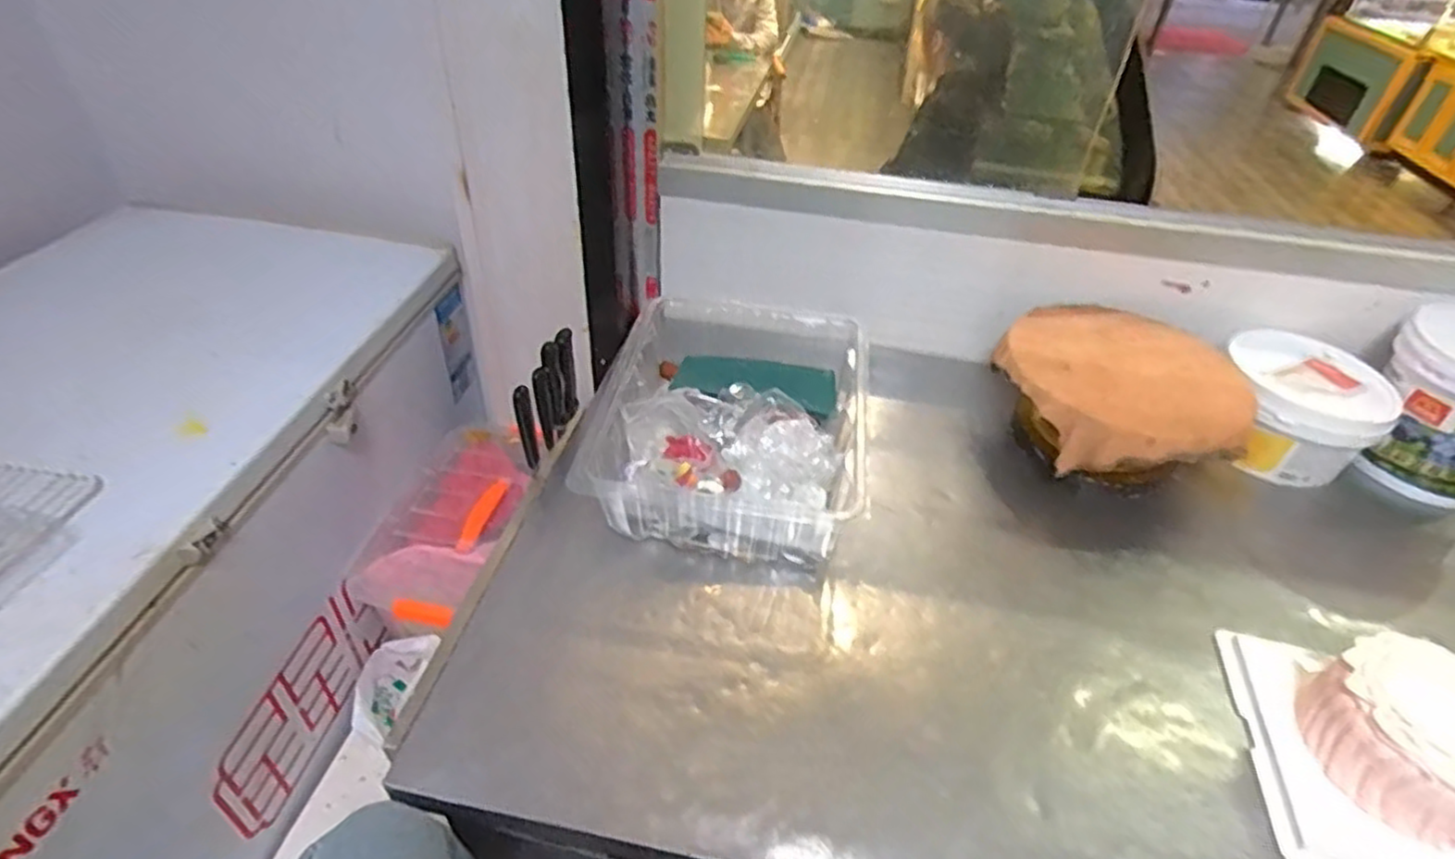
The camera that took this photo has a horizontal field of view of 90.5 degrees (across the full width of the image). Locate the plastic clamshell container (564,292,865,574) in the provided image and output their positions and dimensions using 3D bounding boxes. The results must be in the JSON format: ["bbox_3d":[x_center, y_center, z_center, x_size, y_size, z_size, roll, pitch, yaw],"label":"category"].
[{"bbox_3d":[0.011,-0.020,0.917,0.308,0.114,0.386,7,40,4],"label":"plastic clamshell container"}]

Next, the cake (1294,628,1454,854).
[{"bbox_3d":[0.606,0.273,0.636,0.154,0.096,0.161,-17,44,-23],"label":"cake"}]

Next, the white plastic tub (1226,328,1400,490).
[{"bbox_3d":[0.765,-0.033,0.984,0.188,0.120,0.183,2,40,-2],"label":"white plastic tub"}]

